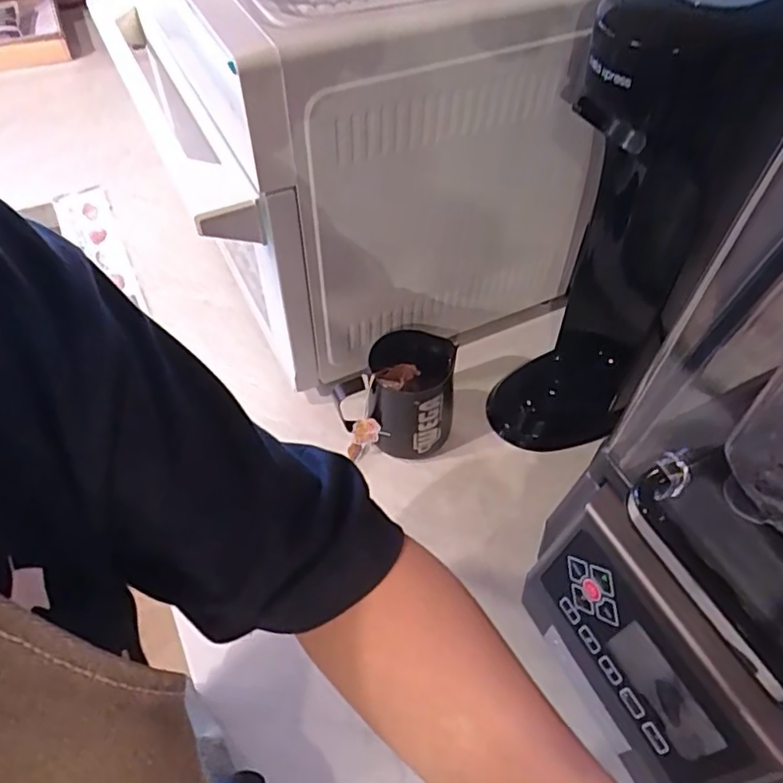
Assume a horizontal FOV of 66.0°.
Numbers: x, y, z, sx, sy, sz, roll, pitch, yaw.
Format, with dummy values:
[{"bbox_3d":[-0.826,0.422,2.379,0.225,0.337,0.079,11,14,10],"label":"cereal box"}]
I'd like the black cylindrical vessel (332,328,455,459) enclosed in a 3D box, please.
[{"bbox_3d":[0.006,0.005,0.602,0.109,0.129,0.079,4,52,2],"label":"black cylindrical vessel"}]

